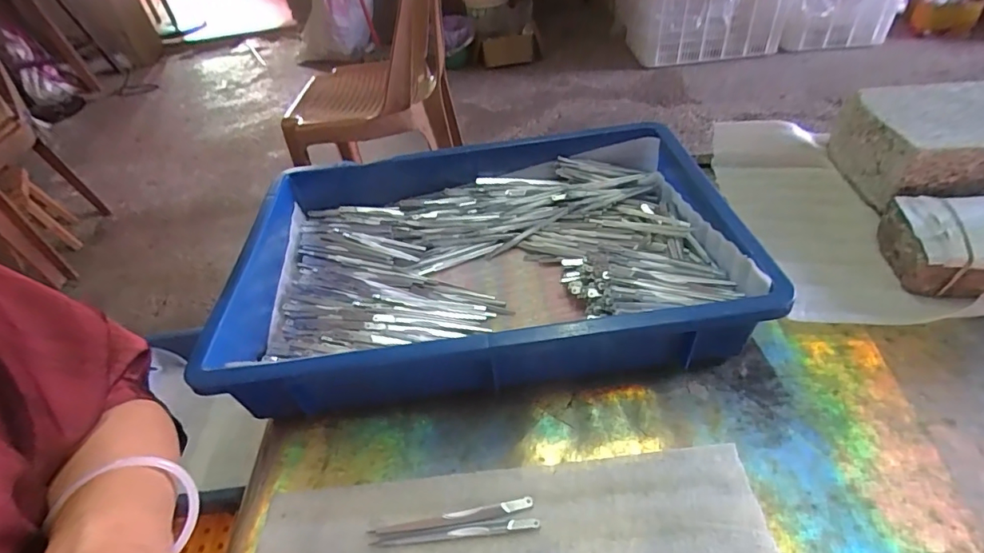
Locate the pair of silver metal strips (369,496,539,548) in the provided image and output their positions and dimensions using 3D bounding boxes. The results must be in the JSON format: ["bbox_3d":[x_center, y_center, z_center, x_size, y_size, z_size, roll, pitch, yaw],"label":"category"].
[{"bbox_3d":[-0.026,0.159,0.315,0.107,0.004,0.018,-6,43,-1],"label":"pair of silver metal strips"}]

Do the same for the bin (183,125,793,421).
[{"bbox_3d":[-0.011,-0.025,0.450,0.428,0.071,0.287,-5,43,0],"label":"bin"}]

